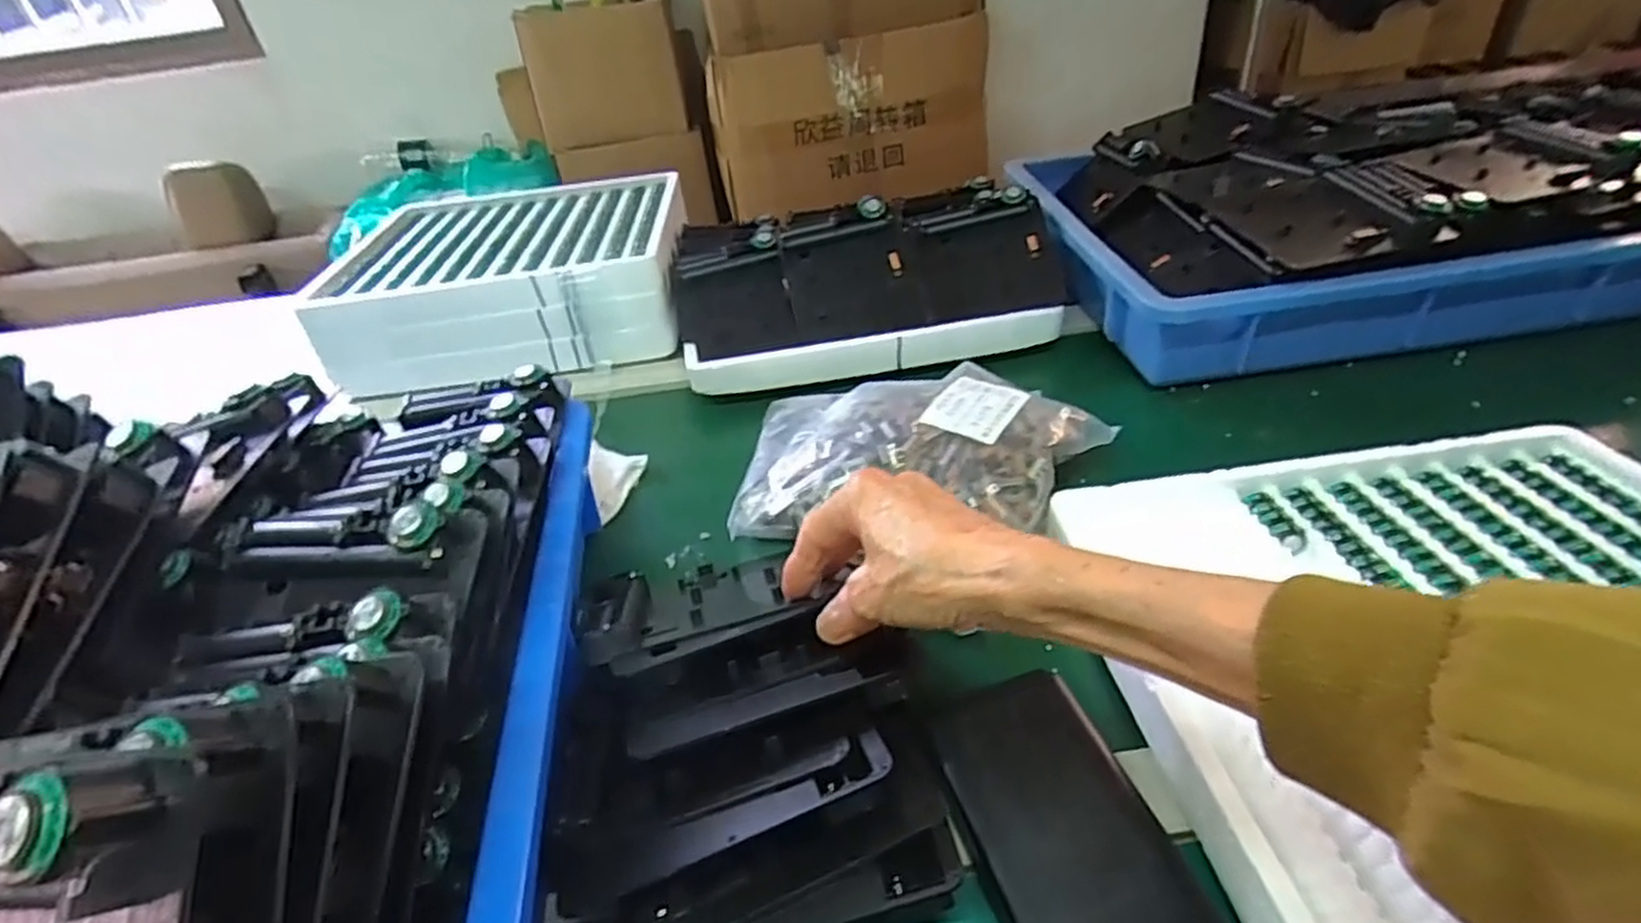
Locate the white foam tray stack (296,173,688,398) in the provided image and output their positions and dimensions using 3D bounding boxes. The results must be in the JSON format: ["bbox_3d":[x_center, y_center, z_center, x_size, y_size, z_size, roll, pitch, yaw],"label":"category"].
[{"bbox_3d":[-0.306,-0.198,0.781,0.328,0.080,0.321,-8,36,0],"label":"white foam tray stack"}]

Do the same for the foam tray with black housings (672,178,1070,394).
[{"bbox_3d":[0.037,-0.180,0.694,0.341,0.090,0.248,-5,36,3],"label":"foam tray with black housings"}]

